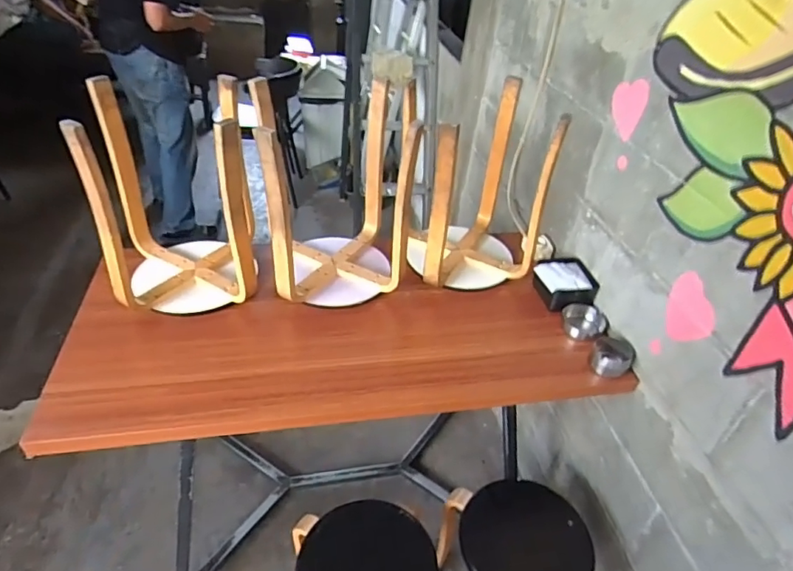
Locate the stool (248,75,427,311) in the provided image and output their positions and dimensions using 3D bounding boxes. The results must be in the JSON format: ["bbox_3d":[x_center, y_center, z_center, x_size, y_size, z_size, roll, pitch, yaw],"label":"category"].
[{"bbox_3d":[-0.152,-0.192,1.180,0.313,0.416,0.306,-5,39,-17],"label":"stool"}]

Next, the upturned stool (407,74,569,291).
[{"bbox_3d":[0.176,-0.221,1.248,0.294,0.421,0.295,-4,39,-16],"label":"upturned stool"}]

